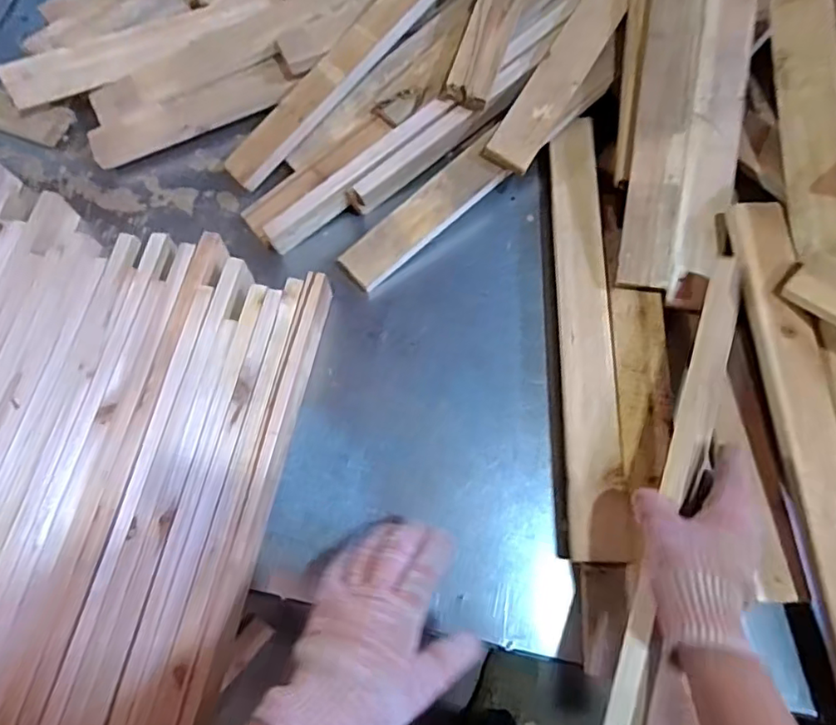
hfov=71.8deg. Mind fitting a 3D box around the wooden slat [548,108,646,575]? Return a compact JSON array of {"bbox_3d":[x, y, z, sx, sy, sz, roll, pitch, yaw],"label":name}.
[{"bbox_3d":[0.174,-0.046,0.595,0.059,0.023,0.471,0,69,3],"label":"wooden slat"}]

